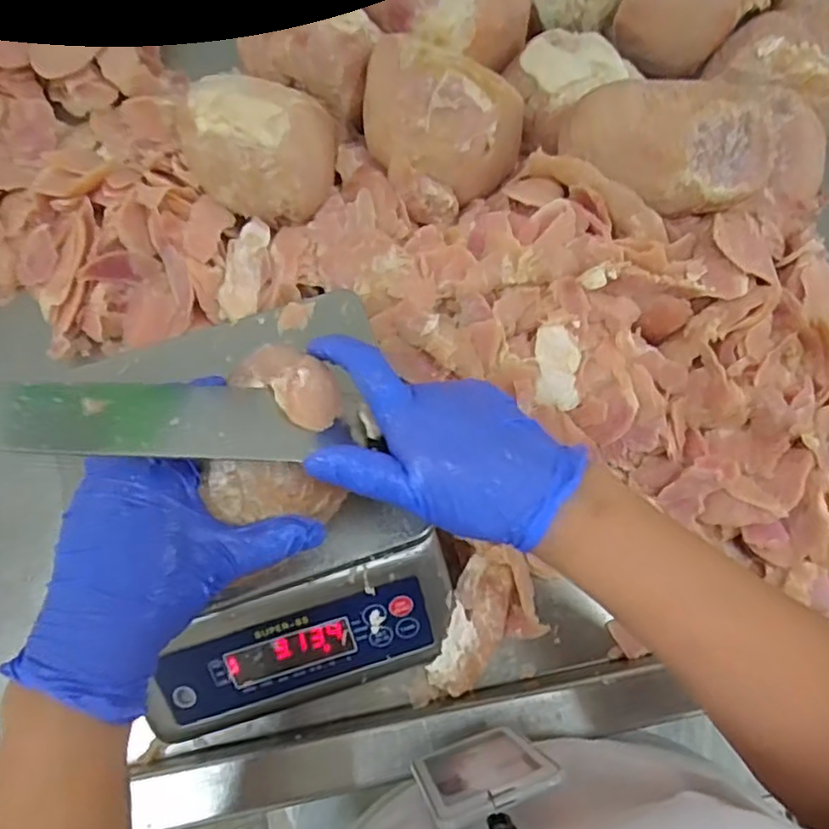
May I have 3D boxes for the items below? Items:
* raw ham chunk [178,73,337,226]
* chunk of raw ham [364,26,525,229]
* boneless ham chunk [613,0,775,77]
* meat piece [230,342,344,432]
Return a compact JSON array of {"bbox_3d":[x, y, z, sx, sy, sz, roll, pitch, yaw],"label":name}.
[{"bbox_3d":[-0.128,-0.221,0.530,0.128,0.058,0.106,25,74,9],"label":"raw ham chunk"},{"bbox_3d":[0.018,-0.227,0.533,0.127,0.078,0.110,15,73,6],"label":"chunk of raw ham"},{"bbox_3d":[0.263,-0.382,0.611,0.122,0.075,0.095,-42,76,-12],"label":"boneless ham chunk"},{"bbox_3d":[-0.064,-0.018,0.345,0.057,0.019,0.037,29,75,10],"label":"meat piece"}]

